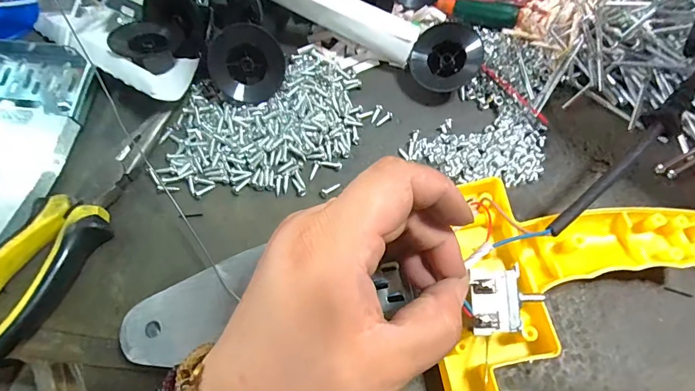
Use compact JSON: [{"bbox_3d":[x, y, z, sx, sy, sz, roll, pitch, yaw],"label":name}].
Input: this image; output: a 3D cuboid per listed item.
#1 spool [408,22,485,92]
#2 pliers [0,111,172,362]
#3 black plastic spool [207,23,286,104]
[{"bbox_3d":[0.068,-0.096,0.275,0.046,0.010,0.045,-20,88,6],"label":"spool"},{"bbox_3d":[-0.167,0.016,0.233,0.040,0.020,0.172,23,69,11],"label":"pliers"},{"bbox_3d":[-0.068,-0.088,0.265,0.049,0.013,0.048,7,100,-7],"label":"black plastic spool"}]

